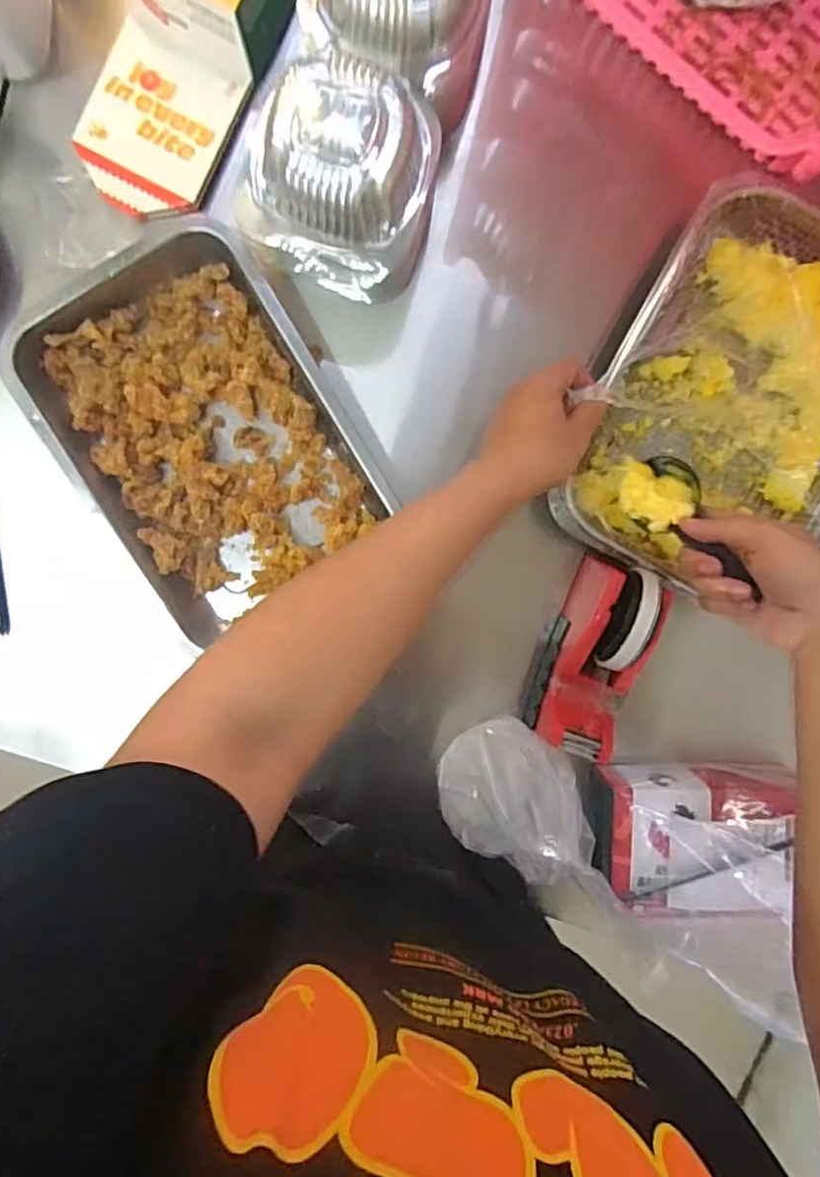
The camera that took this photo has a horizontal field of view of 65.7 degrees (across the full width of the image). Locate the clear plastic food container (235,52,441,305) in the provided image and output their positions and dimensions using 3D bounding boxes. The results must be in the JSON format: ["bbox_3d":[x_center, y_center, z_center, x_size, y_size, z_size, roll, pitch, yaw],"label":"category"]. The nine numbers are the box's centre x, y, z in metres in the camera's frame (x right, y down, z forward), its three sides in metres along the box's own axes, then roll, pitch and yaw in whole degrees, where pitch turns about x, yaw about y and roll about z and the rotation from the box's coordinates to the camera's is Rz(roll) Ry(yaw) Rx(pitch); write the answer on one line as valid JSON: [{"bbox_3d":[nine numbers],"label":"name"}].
[{"bbox_3d":[-0.048,-0.299,0.466,0.138,0.102,0.129,21,95,-3],"label":"clear plastic food container"}]

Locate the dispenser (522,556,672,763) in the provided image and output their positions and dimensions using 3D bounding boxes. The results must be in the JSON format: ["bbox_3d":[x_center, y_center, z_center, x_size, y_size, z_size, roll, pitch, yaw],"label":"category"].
[{"bbox_3d":[0.155,0.058,0.519,0.069,0.095,0.151,20,95,-3],"label":"dispenser"}]

